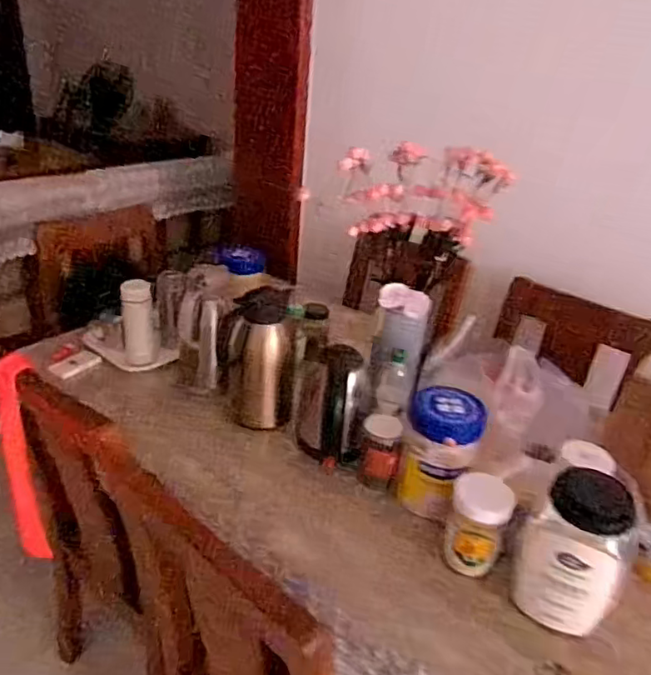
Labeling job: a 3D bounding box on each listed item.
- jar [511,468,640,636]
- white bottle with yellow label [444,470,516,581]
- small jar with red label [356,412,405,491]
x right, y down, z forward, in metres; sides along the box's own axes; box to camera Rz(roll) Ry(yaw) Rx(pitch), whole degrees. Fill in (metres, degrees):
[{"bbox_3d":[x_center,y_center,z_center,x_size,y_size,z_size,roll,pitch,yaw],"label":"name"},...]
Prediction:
[{"bbox_3d":[0.353,0.308,0.837,0.134,0.214,0.111,20,33,26],"label":"jar"},{"bbox_3d":[0.237,0.294,0.917,0.087,0.144,0.086,15,30,17],"label":"white bottle with yellow label"},{"bbox_3d":[0.100,0.220,1.090,0.072,0.136,0.066,4,29,-2],"label":"small jar with red label"}]

